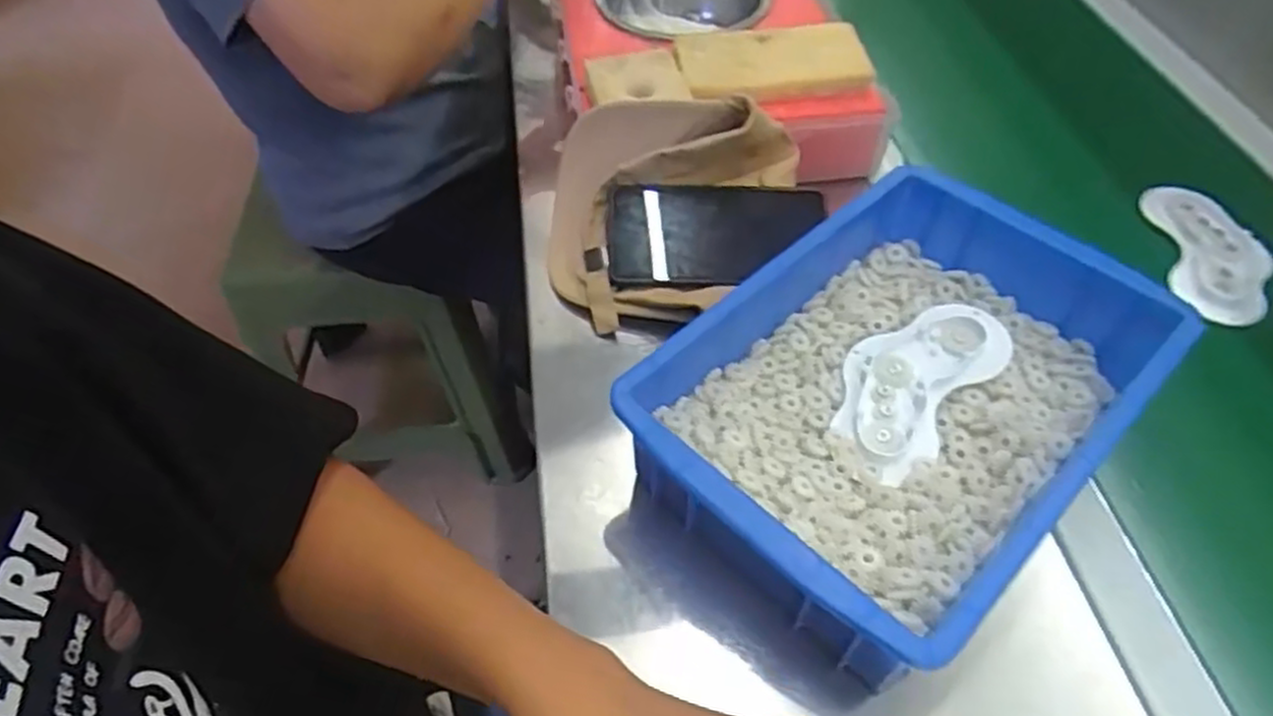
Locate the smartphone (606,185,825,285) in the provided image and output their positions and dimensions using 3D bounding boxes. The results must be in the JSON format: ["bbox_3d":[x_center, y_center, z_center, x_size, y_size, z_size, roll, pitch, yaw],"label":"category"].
[{"bbox_3d":[0.057,-0.091,0.557,0.155,0.013,0.079,2,71,3],"label":"smartphone"}]

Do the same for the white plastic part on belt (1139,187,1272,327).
[{"bbox_3d":[0.445,-0.088,0.589,0.078,0.013,0.152,6,51,6],"label":"white plastic part on belt"}]

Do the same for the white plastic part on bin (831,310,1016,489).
[{"bbox_3d":[0.172,0.008,0.469,0.074,0.012,0.147,35,59,26],"label":"white plastic part on bin"}]

